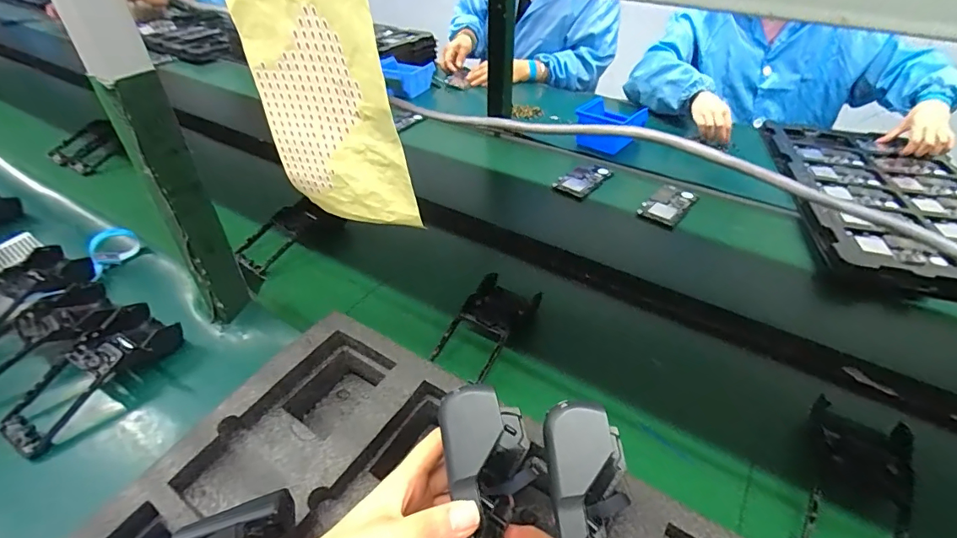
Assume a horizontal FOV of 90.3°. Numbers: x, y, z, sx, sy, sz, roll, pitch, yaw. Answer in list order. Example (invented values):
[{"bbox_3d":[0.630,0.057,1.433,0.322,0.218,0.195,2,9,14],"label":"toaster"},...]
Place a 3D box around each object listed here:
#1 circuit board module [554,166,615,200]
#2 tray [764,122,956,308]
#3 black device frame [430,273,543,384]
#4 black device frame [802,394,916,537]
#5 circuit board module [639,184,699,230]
[{"bbox_3d":[0.200,-0.169,0.899,0.067,0.015,0.115,28,48,29],"label":"circuit board module"},{"bbox_3d":[0.724,-0.125,0.827,0.342,0.034,0.532,8,42,10],"label":"tray"},{"bbox_3d":[0.010,0.074,0.605,0.088,0.043,0.164,19,44,21],"label":"black device frame"},{"bbox_3d":[0.355,0.207,0.446,0.074,0.043,0.176,23,46,25],"label":"black device frame"},{"bbox_3d":[0.335,-0.115,0.836,0.069,0.014,0.120,26,47,27],"label":"circuit board module"}]

